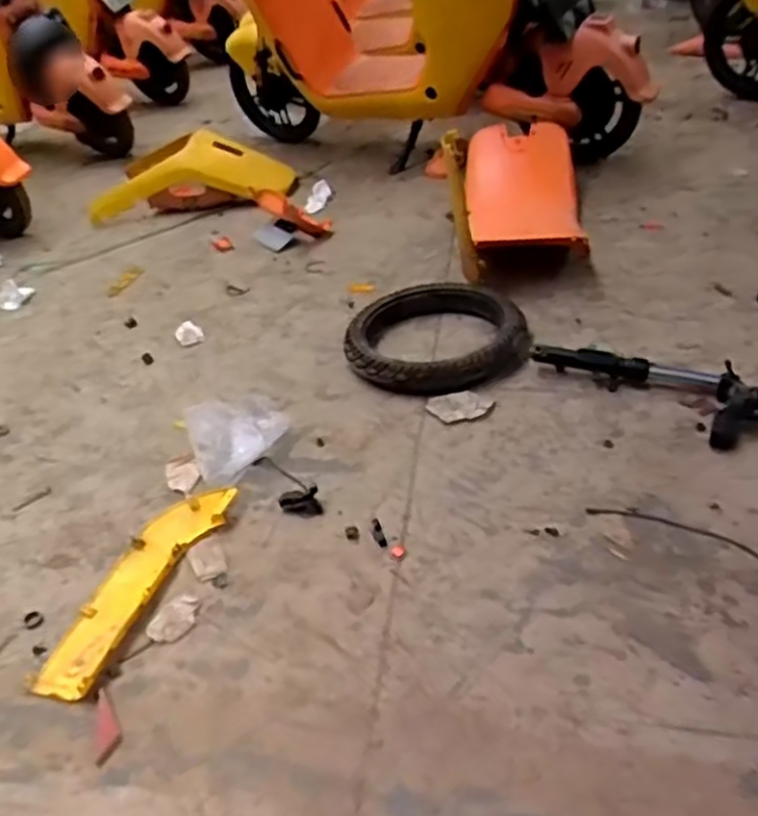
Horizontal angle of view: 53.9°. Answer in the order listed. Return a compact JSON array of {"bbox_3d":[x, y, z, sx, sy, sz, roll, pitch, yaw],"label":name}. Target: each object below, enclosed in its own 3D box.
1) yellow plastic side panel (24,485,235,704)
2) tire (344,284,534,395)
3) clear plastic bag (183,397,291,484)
[{"bbox_3d":[-0.375,0.261,1.151,0.127,0.041,0.403,11,40,24],"label":"yellow plastic side panel"},{"bbox_3d":[0.120,-0.156,1.580,0.389,0.086,0.354,-5,37,4],"label":"tire"},{"bbox_3d":[-0.262,0.041,1.398,0.181,0.046,0.236,-18,38,-13],"label":"clear plastic bag"}]

